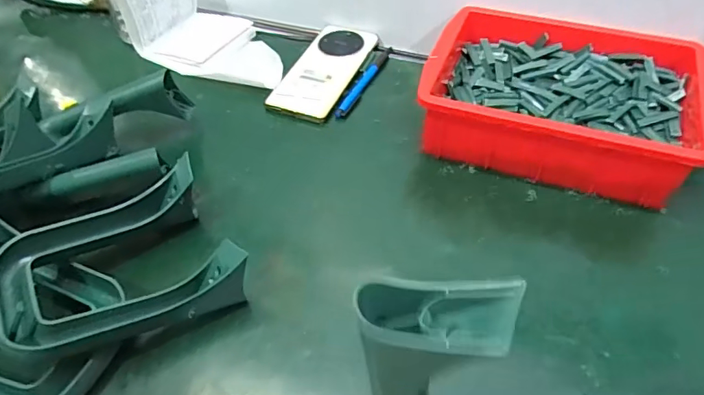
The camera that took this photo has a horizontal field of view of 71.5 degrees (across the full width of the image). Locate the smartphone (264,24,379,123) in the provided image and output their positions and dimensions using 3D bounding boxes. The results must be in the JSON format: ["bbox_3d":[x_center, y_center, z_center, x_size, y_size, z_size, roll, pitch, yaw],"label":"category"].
[{"bbox_3d":[-0.032,-0.150,0.574,0.074,0.006,0.156,19,58,13],"label":"smartphone"}]

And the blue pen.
[{"bbox_3d":[0.016,-0.137,0.569,0.013,0.006,0.134,19,52,19],"label":"blue pen"}]

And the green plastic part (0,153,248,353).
[{"bbox_3d":[-0.174,0.053,0.379,0.168,0.057,0.131,-19,50,-14],"label":"green plastic part"}]

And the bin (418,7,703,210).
[{"bbox_3d":[0.205,-0.099,0.485,0.242,0.074,0.186,18,52,18],"label":"bin"}]

